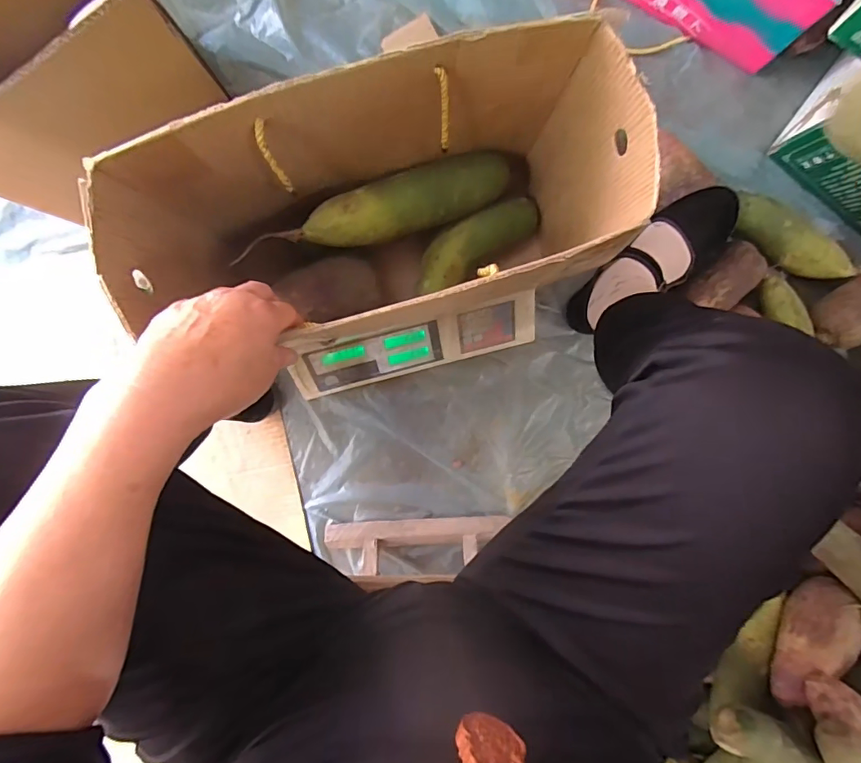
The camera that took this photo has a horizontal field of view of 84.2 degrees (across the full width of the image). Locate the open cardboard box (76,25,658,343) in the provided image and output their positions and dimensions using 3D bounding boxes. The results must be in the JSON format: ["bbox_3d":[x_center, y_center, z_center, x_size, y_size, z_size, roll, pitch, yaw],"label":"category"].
[{"bbox_3d":[-0.037,-0.142,0.438,0.375,0.255,0.154,-12,94,0],"label":"open cardboard box"}]

